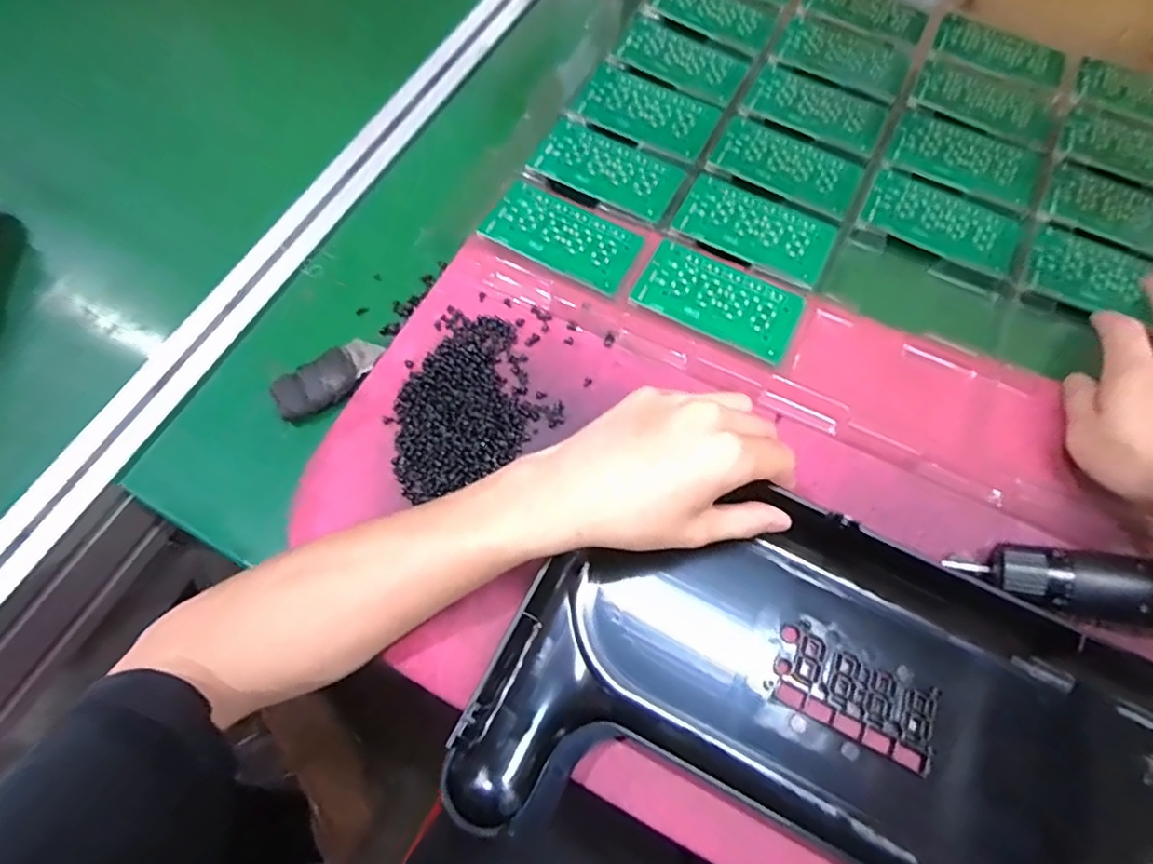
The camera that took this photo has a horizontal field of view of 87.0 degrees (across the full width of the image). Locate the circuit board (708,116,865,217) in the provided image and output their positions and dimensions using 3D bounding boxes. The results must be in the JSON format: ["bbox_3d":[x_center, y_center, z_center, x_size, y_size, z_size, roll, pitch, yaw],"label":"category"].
[{"bbox_3d":[0.160,-0.204,0.460,0.107,0.004,0.061,27,69,10],"label":"circuit board"}]

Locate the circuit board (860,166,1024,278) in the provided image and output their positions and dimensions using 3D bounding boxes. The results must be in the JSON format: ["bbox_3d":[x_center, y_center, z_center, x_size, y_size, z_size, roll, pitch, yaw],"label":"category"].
[{"bbox_3d":[0.265,-0.154,0.440,0.104,0.004,0.060,28,69,10],"label":"circuit board"}]

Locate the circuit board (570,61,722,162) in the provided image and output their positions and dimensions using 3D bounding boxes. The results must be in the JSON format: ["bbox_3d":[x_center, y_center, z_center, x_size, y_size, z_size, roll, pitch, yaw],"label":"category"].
[{"bbox_3d":[0.056,-0.254,0.481,0.105,0.004,0.062,26,69,10],"label":"circuit board"}]

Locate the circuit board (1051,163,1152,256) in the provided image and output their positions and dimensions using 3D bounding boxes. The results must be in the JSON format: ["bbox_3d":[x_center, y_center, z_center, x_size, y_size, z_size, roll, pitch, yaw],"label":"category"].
[{"bbox_3d":[0.405,-0.161,0.447,0.101,0.004,0.065,29,69,11],"label":"circuit board"}]

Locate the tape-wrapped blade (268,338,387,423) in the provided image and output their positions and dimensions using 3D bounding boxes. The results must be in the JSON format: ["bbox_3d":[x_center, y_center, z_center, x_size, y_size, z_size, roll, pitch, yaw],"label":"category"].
[{"bbox_3d":[-0.162,-0.036,0.398,0.074,0.011,0.031,-36,72,-15],"label":"tape-wrapped blade"}]

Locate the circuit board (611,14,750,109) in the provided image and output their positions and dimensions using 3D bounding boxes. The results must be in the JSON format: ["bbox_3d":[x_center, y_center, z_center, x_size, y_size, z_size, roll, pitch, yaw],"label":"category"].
[{"bbox_3d":[0.088,-0.310,0.506,0.106,0.004,0.063,28,68,7],"label":"circuit board"}]

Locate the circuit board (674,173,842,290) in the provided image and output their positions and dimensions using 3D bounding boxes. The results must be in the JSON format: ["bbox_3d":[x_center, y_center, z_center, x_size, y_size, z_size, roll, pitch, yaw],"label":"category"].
[{"bbox_3d":[0.128,-0.147,0.434,0.108,0.004,0.061,26,69,10],"label":"circuit board"}]

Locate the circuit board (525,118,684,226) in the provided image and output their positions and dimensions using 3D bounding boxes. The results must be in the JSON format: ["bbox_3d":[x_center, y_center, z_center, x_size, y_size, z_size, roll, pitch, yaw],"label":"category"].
[{"bbox_3d":[0.024,-0.198,0.454,0.108,0.004,0.061,28,69,10],"label":"circuit board"}]

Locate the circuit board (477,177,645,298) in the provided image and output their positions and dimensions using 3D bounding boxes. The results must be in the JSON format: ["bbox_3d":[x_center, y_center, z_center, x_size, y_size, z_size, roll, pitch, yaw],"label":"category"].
[{"bbox_3d":[-0.009,-0.139,0.430,0.105,0.005,0.055,28,71,8],"label":"circuit board"}]

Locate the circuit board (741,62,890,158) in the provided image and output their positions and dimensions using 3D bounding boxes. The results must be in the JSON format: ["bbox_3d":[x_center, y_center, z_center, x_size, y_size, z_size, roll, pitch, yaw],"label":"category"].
[{"bbox_3d":[0.194,-0.262,0.490,0.107,0.004,0.067,27,69,10],"label":"circuit board"}]

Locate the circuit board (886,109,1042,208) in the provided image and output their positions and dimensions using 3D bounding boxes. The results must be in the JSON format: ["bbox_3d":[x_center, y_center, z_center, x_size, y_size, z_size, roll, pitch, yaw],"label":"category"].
[{"bbox_3d":[0.300,-0.213,0.468,0.106,0.004,0.062,24,69,9],"label":"circuit board"}]

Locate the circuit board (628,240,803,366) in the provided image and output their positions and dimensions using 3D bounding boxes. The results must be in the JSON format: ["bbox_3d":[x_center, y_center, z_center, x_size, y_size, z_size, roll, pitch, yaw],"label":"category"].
[{"bbox_3d":[0.096,-0.090,0.410,0.106,0.004,0.059,26,69,9],"label":"circuit board"}]

